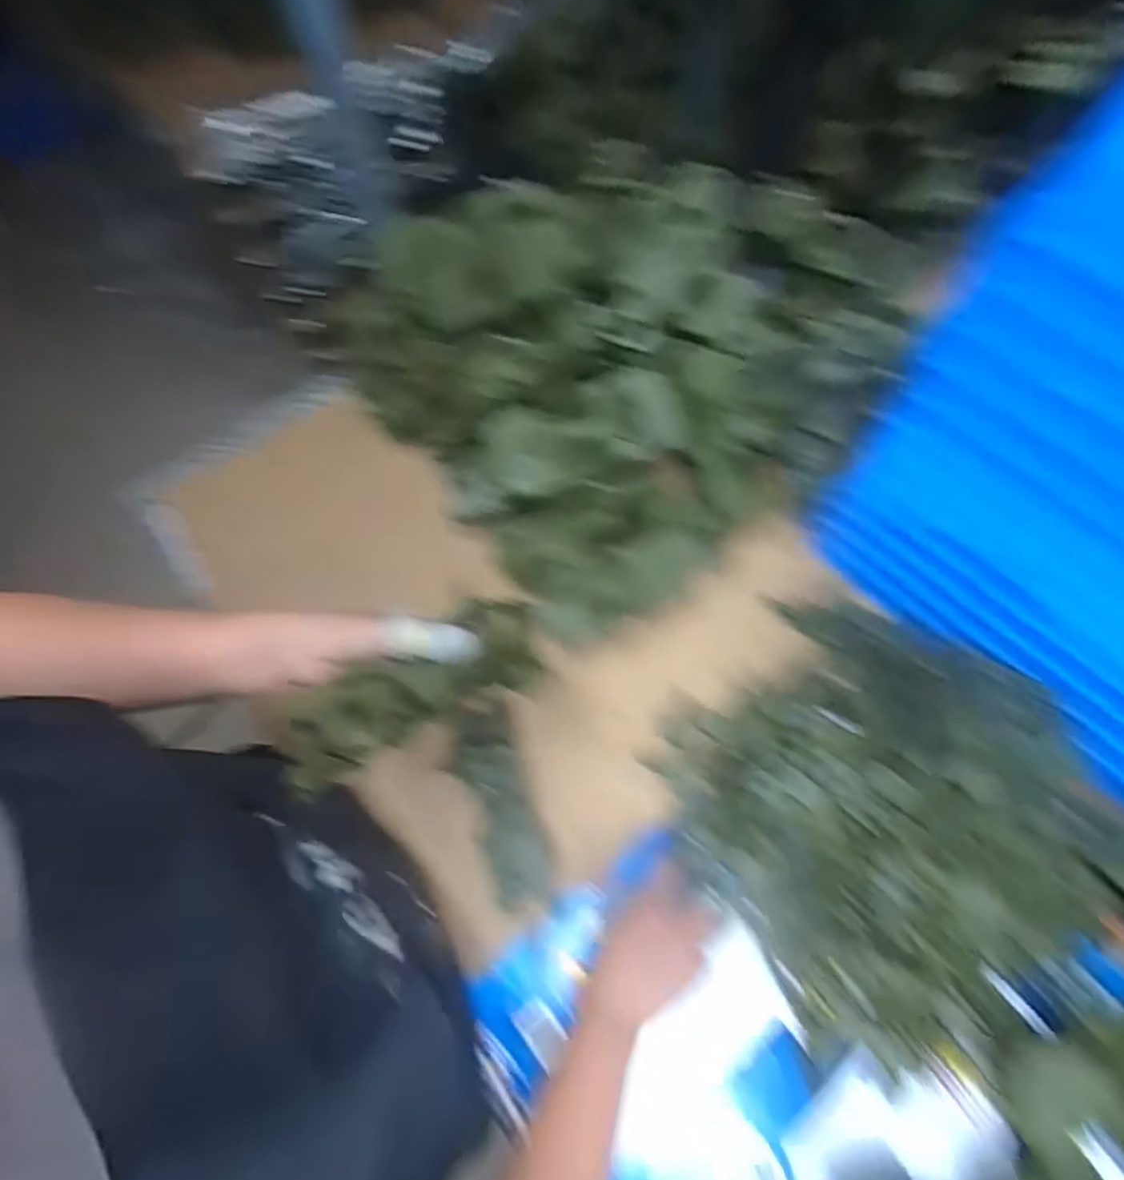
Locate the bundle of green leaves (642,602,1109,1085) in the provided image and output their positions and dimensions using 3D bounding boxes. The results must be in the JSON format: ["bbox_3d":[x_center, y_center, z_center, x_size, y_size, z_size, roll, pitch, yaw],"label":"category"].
[{"bbox_3d":[0.252,0.173,0.500,0.277,0.075,0.295,-35,69,-12],"label":"bundle of green leaves"}]

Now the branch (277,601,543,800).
[{"bbox_3d":[-0.096,0.067,0.426,0.180,0.039,0.071,-26,66,-33],"label":"branch"}]

